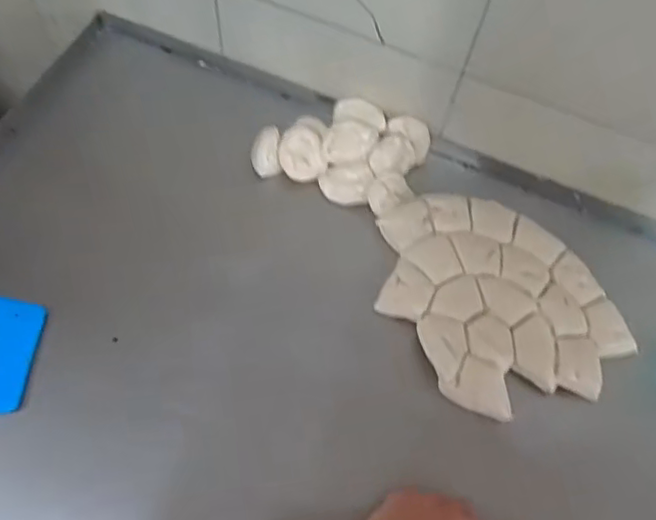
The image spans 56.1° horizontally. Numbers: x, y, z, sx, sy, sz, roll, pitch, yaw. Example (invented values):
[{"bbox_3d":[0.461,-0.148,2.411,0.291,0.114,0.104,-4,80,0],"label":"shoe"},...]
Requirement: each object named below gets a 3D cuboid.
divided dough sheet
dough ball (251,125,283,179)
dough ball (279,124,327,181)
[{"bbox_3d":[0.179,0.036,0.675,0.210,0.016,0.267,-31,68,-18],"label":"divided dough sheet"},{"bbox_3d":[-0.074,-0.129,0.731,0.034,0.029,0.051,-5,63,-6],"label":"dough ball"},{"bbox_3d":[-0.032,-0.126,0.733,0.051,0.026,0.060,-15,64,-12],"label":"dough ball"}]

